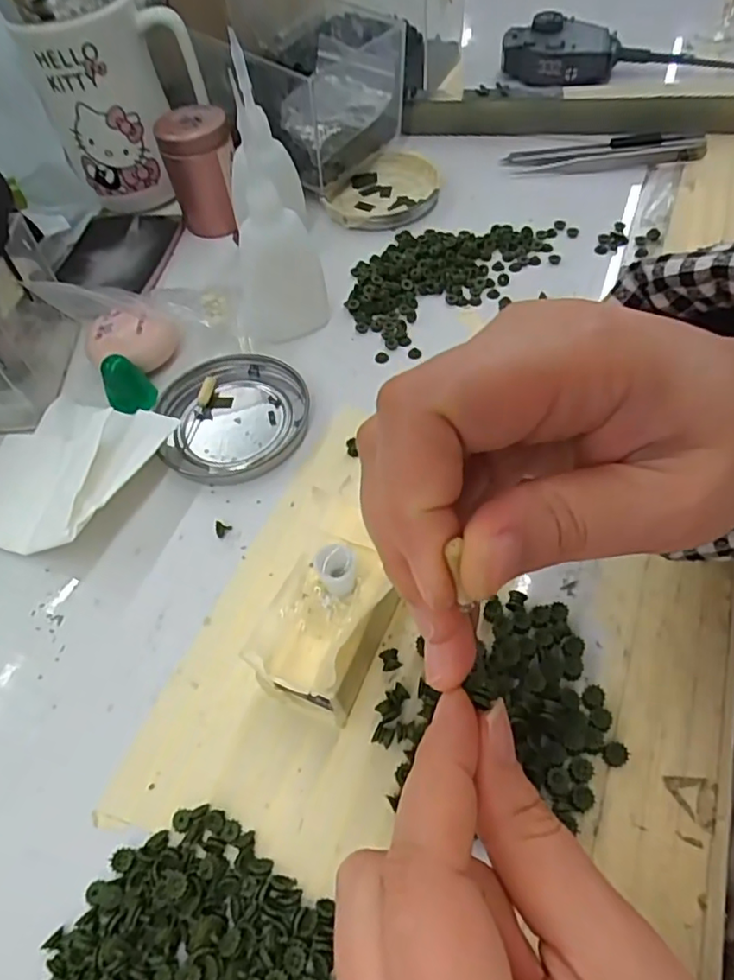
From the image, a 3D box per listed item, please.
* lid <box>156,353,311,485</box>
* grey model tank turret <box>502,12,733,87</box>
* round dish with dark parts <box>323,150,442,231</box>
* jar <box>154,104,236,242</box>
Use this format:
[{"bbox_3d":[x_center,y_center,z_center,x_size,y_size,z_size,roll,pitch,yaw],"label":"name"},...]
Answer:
[{"bbox_3d":[-0.067,-0.039,0.312,0.074,0.008,0.074,-2,55,3],"label":"lid"},{"bbox_3d":[0.202,-0.342,0.474,0.184,0.032,0.053,-2,54,5],"label":"grey model tank turret"},{"bbox_3d":[0.011,-0.203,0.418,0.074,0.014,0.075,3,56,7],"label":"round dish with dark parts"},{"bbox_3d":[-0.104,-0.200,0.391,0.042,0.071,0.039,-2,55,3],"label":"jar"}]

